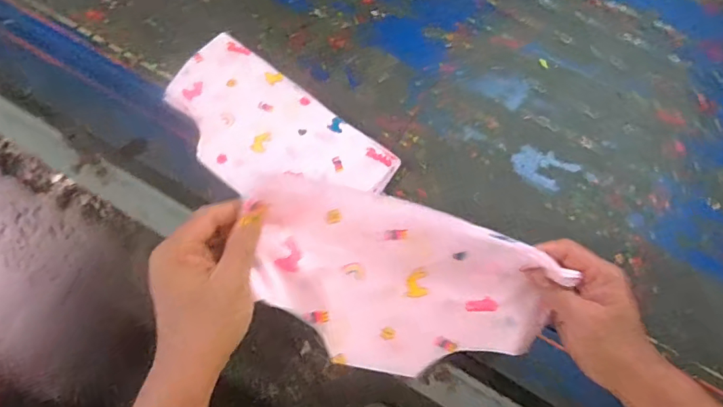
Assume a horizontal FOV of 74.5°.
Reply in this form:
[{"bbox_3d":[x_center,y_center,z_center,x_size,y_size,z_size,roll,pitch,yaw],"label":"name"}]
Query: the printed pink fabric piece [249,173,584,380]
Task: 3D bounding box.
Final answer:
[{"bbox_3d":[0.034,0.079,0.429,0.275,0.030,0.154,15,99,-6],"label":"printed pink fabric piece"}]

